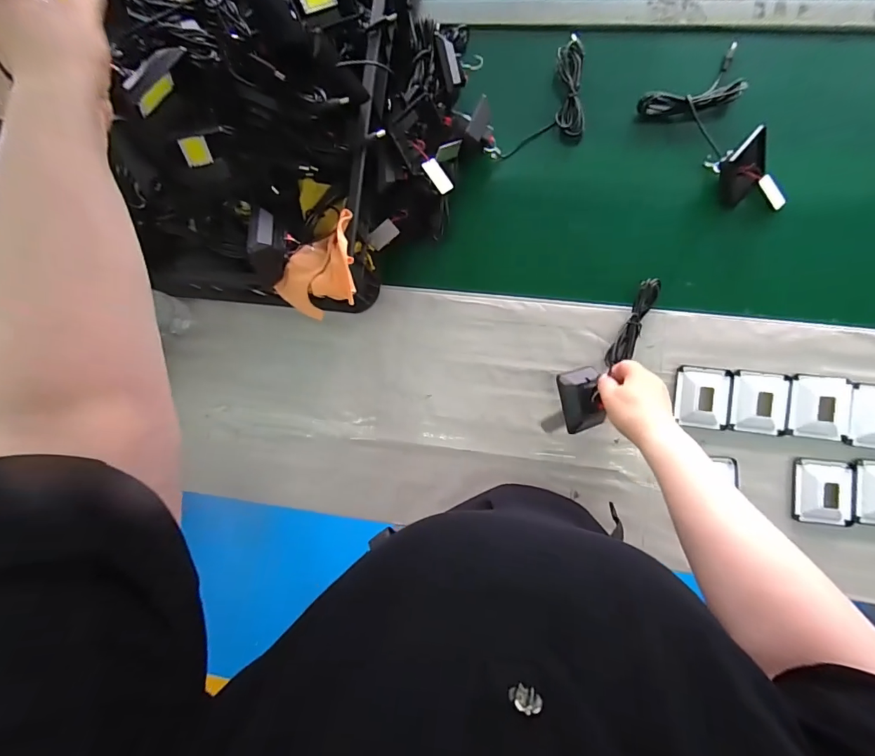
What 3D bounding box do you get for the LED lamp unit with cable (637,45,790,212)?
[{"bbox_3d":[0.406,-0.338,0.555,0.145,0.062,0.225,-37,82,3],"label":"LED lamp unit with cable"}]

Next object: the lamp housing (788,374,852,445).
[{"bbox_3d":[0.486,0.037,0.529,0.068,0.022,0.078,6,87,7],"label":"lamp housing"}]

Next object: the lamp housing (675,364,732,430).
[{"bbox_3d":[0.350,0.025,0.547,0.067,0.020,0.078,5,86,7],"label":"lamp housing"}]

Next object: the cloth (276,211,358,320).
[{"bbox_3d":[-0.125,-0.120,0.488,0.118,0.056,0.073,-38,82,3],"label":"cloth"}]

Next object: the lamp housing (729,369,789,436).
[{"bbox_3d":[0.420,0.032,0.543,0.069,0.018,0.075,4,86,7],"label":"lamp housing"}]

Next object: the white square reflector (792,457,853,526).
[{"bbox_3d":[0.488,0.144,0.521,0.067,0.018,0.079,4,86,7],"label":"white square reflector"}]

